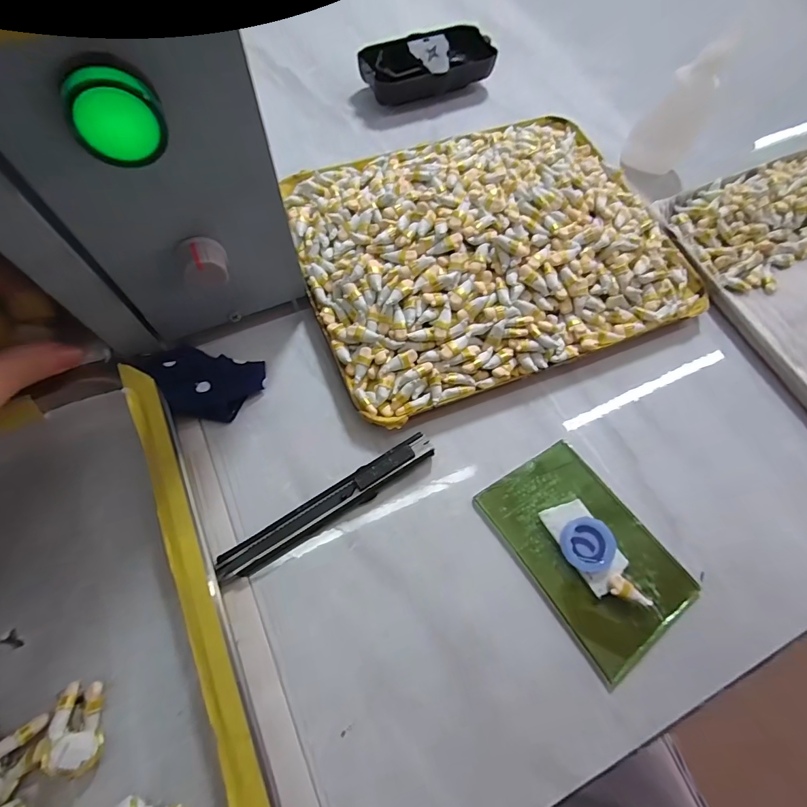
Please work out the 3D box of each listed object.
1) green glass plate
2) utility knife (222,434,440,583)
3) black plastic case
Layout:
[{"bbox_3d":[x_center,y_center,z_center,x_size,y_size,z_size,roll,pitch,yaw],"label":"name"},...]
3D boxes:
[{"bbox_3d":[0.096,0.074,0.221,0.067,0.010,0.102,-33,73,-14],"label":"green glass plate"},{"bbox_3d":[-0.038,0.053,0.223,0.122,0.012,0.014,-30,72,-14],"label":"utility knife"},{"bbox_3d":[0.019,-0.280,0.350,0.108,0.027,0.045,-20,70,-10],"label":"black plastic case"}]

